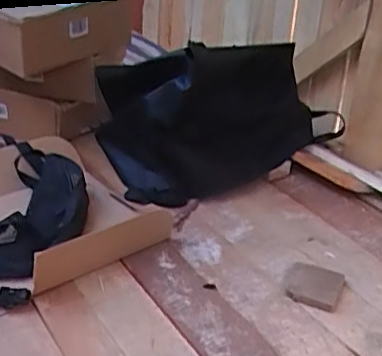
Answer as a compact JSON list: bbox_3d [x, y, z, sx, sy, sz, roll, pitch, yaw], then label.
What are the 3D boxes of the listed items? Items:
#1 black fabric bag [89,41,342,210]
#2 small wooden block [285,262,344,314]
[{"bbox_3d":[0.062,-0.132,1.066,0.430,0.274,0.117,-22,37,-21],"label":"black fabric bag"},{"bbox_3d":[0.177,0.155,0.875,0.076,0.012,0.073,16,30,19],"label":"small wooden block"}]

